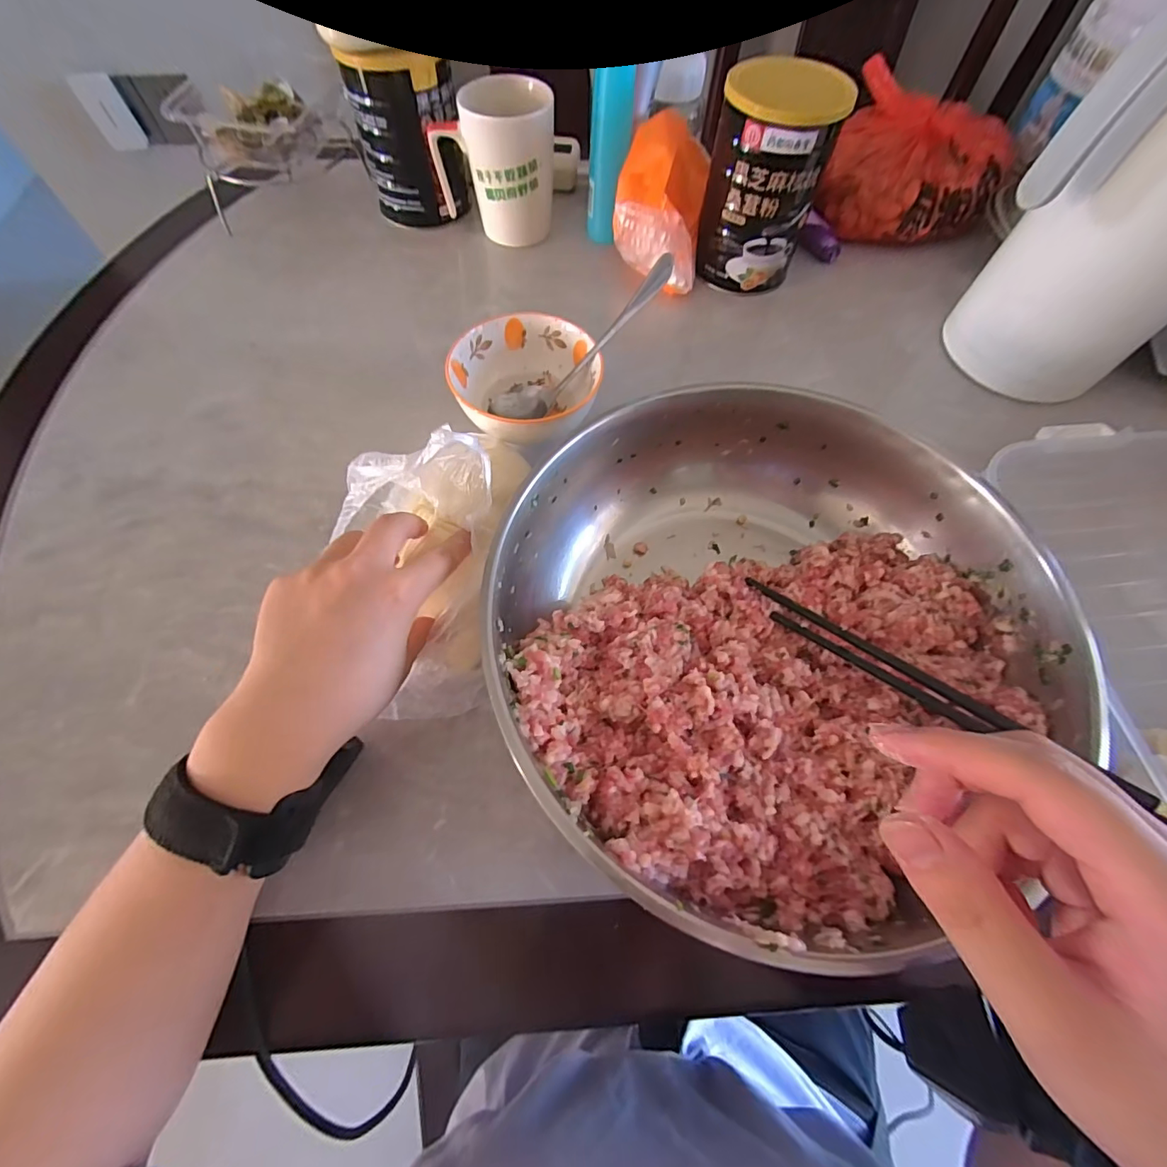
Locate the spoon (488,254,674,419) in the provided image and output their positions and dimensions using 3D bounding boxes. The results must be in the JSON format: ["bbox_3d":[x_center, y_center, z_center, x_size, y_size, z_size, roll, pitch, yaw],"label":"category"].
[{"bbox_3d":[-0.001,-0.169,0.362,0.164,0.034,0.027,-33,62,27],"label":"spoon"}]

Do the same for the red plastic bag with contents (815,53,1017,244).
[{"bbox_3d":[0.338,-0.433,0.513,0.169,0.077,0.153,22,65,10],"label":"red plastic bag with contents"}]

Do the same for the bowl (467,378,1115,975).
[{"bbox_3d":[0.095,0.018,0.298,0.292,0.083,0.273,0,63,-1],"label":"bowl"}]

